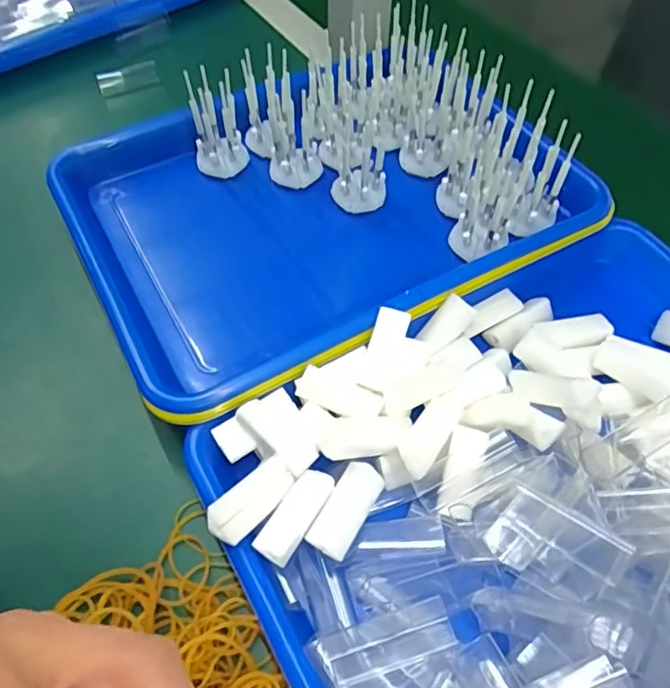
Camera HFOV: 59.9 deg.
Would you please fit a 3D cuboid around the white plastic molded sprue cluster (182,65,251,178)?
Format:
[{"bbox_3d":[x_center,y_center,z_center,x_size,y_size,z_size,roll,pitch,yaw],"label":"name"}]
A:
[{"bbox_3d":[-0.086,-0.157,0.423,0.037,0.083,0.030,-13,57,-10],"label":"white plastic molded sprue cluster"}]

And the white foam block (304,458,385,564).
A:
[{"bbox_3d":[0.006,0.081,0.285,0.020,0.009,0.046,27,59,17],"label":"white foam block"}]

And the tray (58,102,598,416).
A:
[{"bbox_3d":[-0.013,-0.097,0.412,0.318,0.042,0.245,-25,60,-17],"label":"tray"}]

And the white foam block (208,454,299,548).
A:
[{"bbox_3d":[-0.039,0.074,0.278,0.019,0.011,0.048,33,45,20],"label":"white foam block"}]

